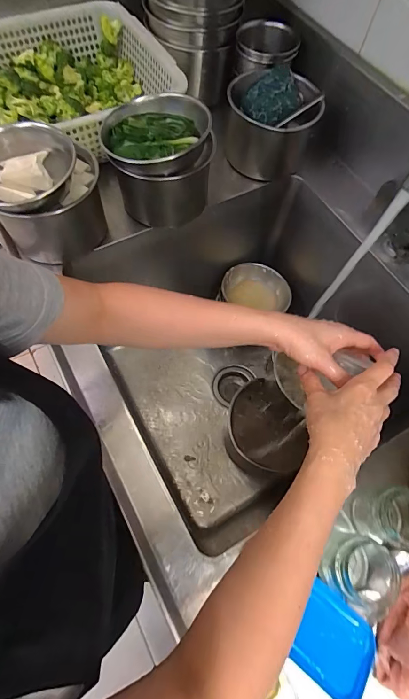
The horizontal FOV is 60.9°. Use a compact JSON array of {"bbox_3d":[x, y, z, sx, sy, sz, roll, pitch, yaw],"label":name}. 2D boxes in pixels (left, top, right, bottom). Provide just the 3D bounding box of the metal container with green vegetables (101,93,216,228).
[{"bbox_3d":[-0.070,-0.310,0.579,0.156,0.140,0.153,-3,66,-5],"label":"metal container with green vegetables"}]

